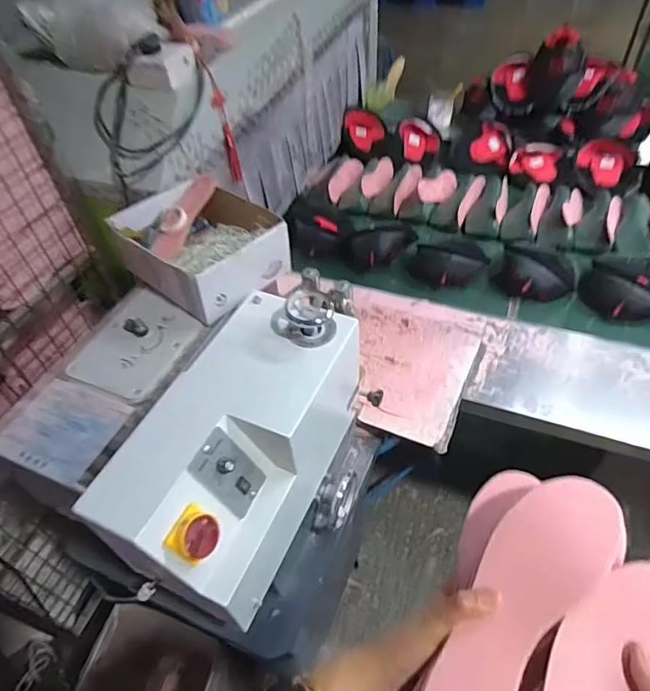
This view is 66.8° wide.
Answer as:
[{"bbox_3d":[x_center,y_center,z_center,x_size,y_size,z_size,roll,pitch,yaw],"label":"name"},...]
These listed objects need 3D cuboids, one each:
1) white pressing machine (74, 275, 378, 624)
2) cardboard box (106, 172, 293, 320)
[{"bbox_3d":[-0.094,0.143,0.677,0.203,0.251,0.373,19,53,20],"label":"white pressing machine"},{"bbox_3d":[-0.196,-0.160,0.772,0.242,0.086,0.193,31,58,28],"label":"cardboard box"}]

